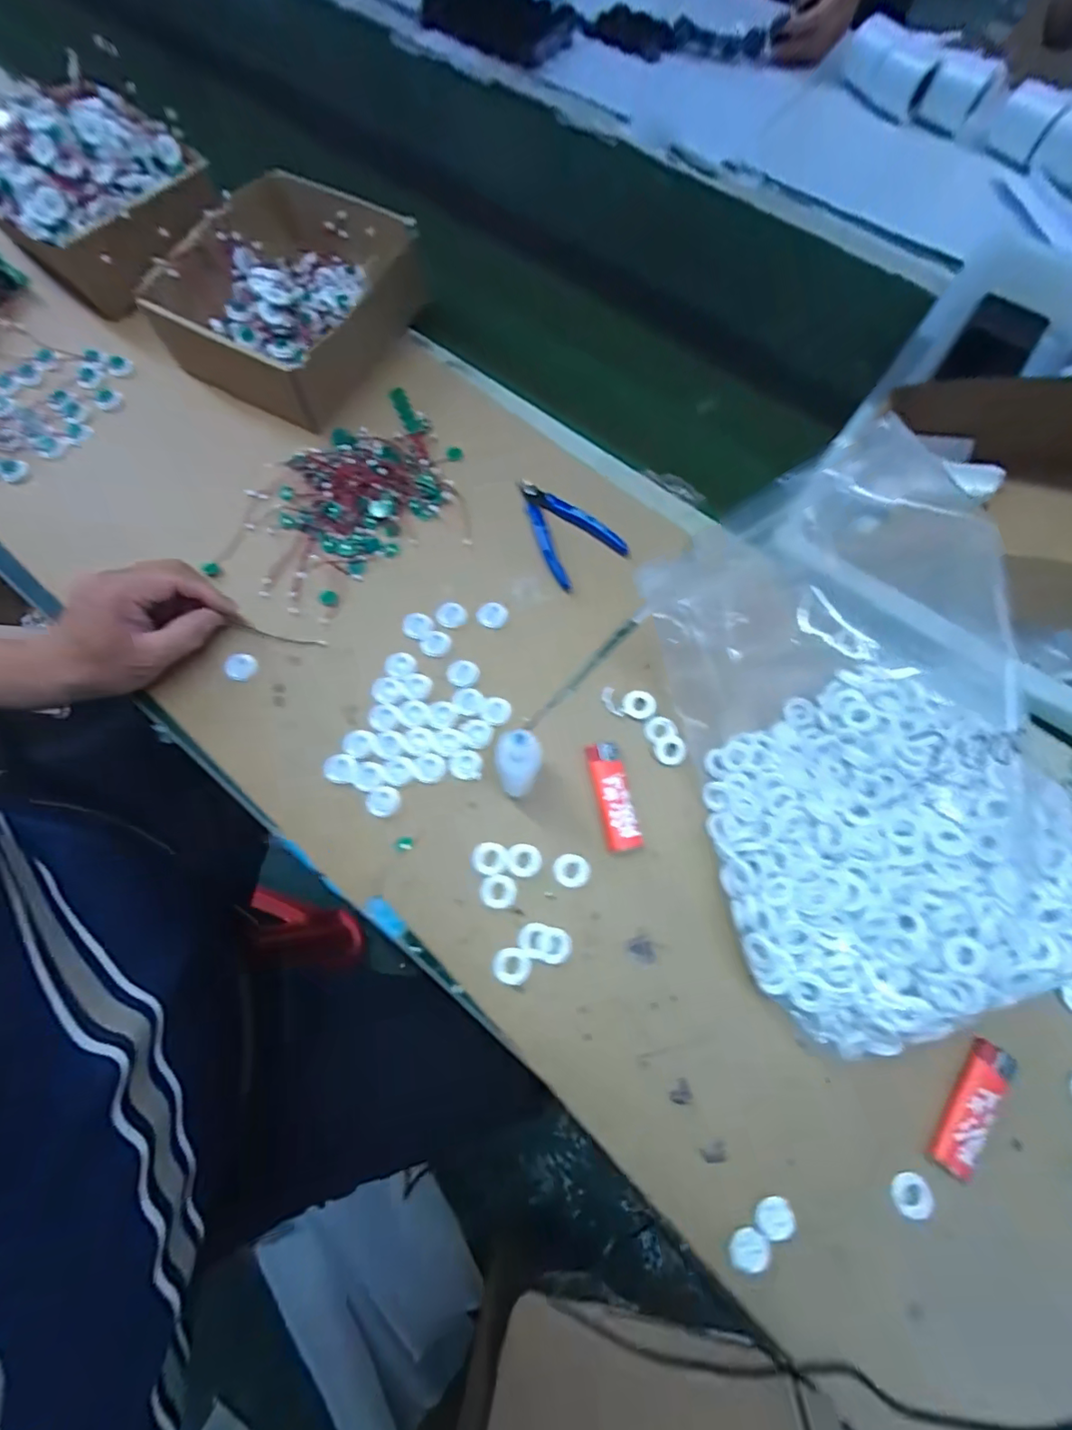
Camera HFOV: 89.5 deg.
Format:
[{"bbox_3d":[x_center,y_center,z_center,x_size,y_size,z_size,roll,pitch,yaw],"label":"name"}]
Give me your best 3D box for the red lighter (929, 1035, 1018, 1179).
[{"bbox_3d":[0.278,0.250,0.345,0.025,0.009,0.082,34,75,11],"label":"red lighter"}]

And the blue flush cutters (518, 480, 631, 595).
[{"bbox_3d":[0.023,-0.170,0.483,0.062,0.017,0.114,-31,74,-9],"label":"blue flush cutters"}]

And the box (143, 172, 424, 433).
[{"bbox_3d":[-0.242,-0.410,0.529,0.203,0.071,0.209,25,74,8],"label":"box"}]

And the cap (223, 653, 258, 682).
[{"bbox_3d":[-0.244,-0.039,0.448,0.022,0.012,0.024,0,72,0],"label":"cap"}]

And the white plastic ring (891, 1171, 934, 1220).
[{"bbox_3d":[0.232,0.296,0.333,0.023,0.004,0.023,0,72,0],"label":"white plastic ring"}]

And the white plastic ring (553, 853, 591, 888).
[{"bbox_3d":[0.026,0.113,0.394,0.026,0.004,0.023,-12,72,-4],"label":"white plastic ring"}]

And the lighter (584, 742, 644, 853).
[{"bbox_3d":[0.058,0.061,0.407,0.026,0.008,0.080,-12,72,-4],"label":"lighter"}]

